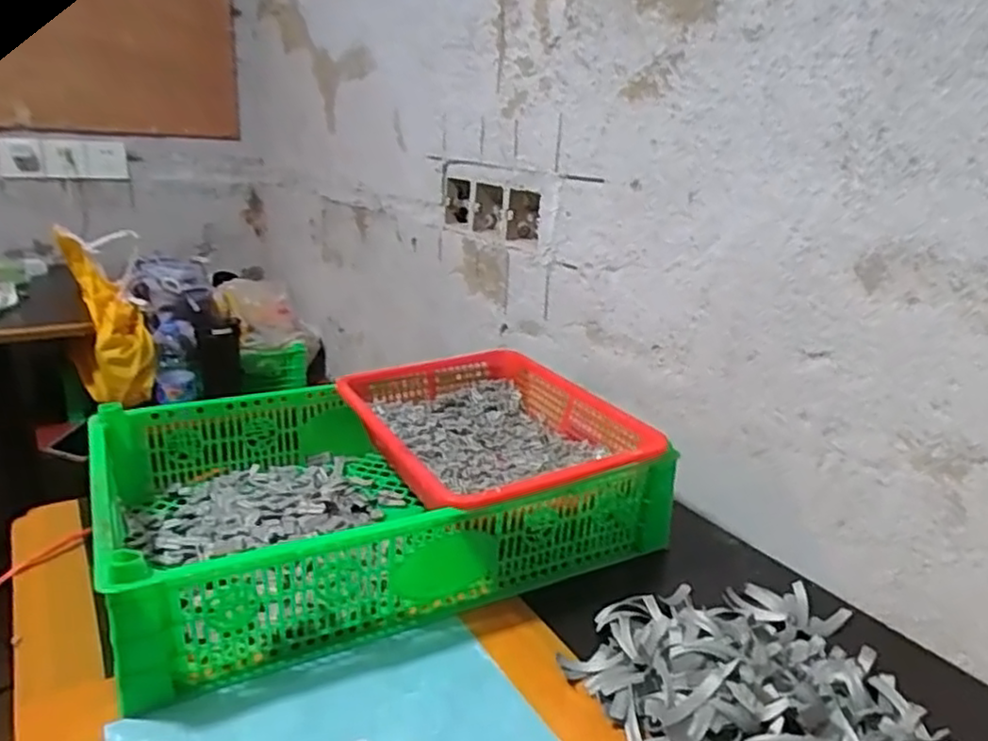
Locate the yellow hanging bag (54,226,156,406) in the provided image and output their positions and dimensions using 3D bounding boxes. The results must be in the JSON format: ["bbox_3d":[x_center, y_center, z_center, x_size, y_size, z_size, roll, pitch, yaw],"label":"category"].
[{"bbox_3d":[-0.745,-0.106,1.353,0.115,0.123,0.390,-12,61,-38],"label":"yellow hanging bag"}]

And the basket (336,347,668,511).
[{"bbox_3d":[-0.002,0.064,0.709,0.245,0.064,0.302,-8,22,-29],"label":"basket"}]

